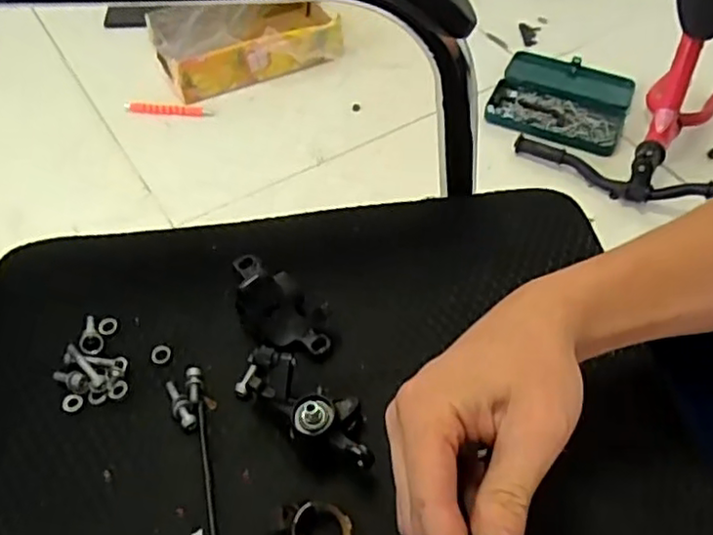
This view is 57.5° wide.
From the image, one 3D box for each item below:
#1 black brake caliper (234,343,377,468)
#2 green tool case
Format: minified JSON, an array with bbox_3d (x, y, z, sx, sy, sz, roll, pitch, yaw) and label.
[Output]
[{"bbox_3d":[-0.029,0.077,0.364,0.092,0.034,0.037,25,57,19],"label":"black brake caliper"},{"bbox_3d":[0.393,-0.325,1.237,0.240,0.032,0.255,21,54,14],"label":"green tool case"}]

